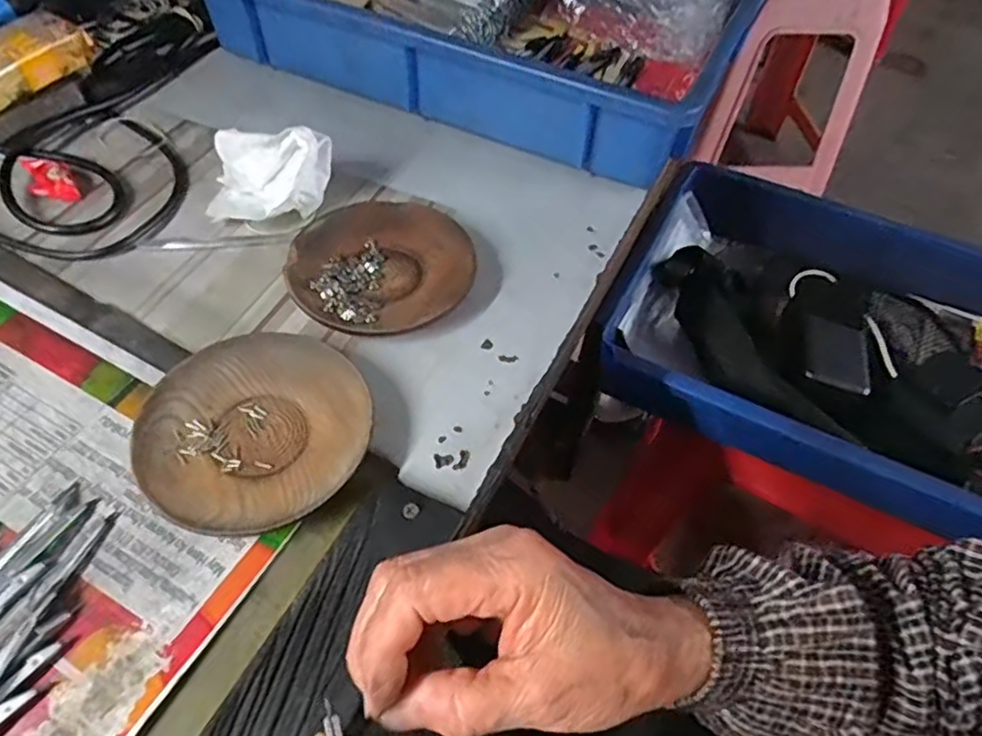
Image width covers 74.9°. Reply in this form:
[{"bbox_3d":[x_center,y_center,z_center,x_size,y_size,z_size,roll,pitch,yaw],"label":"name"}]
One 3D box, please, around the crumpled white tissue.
[{"bbox_3d":[-0.154,-0.140,0.443,0.085,0.051,0.071,-2,53,-6],"label":"crumpled white tissue"}]

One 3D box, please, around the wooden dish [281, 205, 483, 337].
[{"bbox_3d":[-0.071,-0.064,0.413,0.109,0.016,0.113,2,52,-3],"label":"wooden dish"}]

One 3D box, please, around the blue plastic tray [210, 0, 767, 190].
[{"bbox_3d":[-0.005,-0.331,0.580,0.445,0.085,0.304,24,55,14],"label":"blue plastic tray"}]

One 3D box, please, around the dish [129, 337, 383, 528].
[{"bbox_3d":[-0.122,0.031,0.334,0.113,0.018,0.113,2,52,-3],"label":"dish"}]

